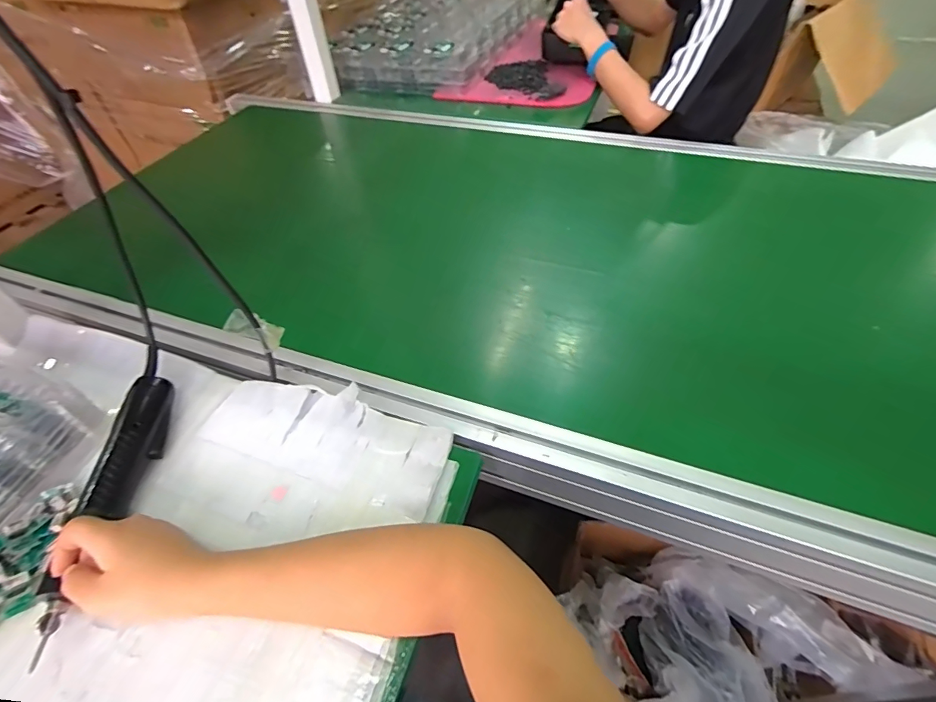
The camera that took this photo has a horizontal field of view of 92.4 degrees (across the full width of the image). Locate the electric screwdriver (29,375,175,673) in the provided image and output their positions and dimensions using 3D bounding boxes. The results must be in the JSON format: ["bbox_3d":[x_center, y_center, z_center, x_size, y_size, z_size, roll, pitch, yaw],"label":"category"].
[{"bbox_3d":[-0.306,0.119,0.383,0.037,0.030,0.230,-4,50,1],"label":"electric screwdriver"}]

